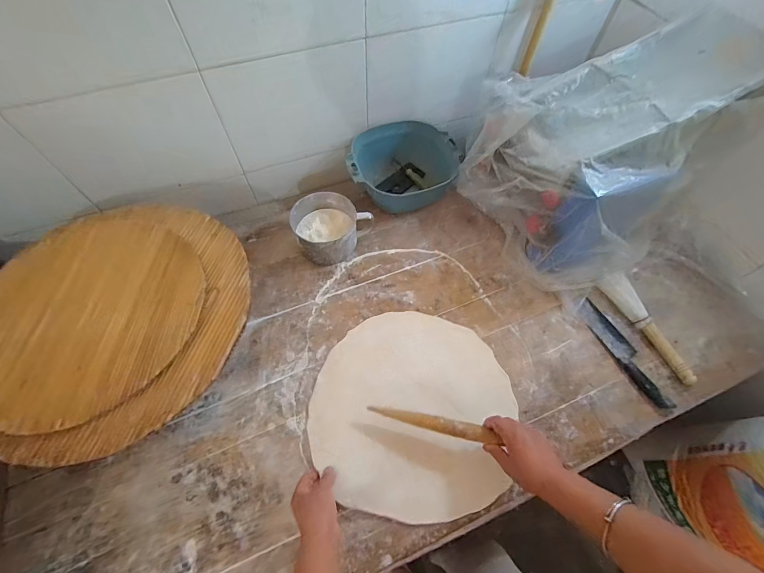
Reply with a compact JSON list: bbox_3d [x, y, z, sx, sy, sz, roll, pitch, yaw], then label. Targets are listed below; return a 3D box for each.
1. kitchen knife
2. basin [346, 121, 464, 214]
[{"bbox_3d":[0.500,0.133,0.713,0.051,0.018,0.244,-19,63,-12],"label":"kitchen knife"},{"bbox_3d":[0.055,-0.305,0.884,0.286,0.127,0.175,-12,61,-8],"label":"basin"}]

